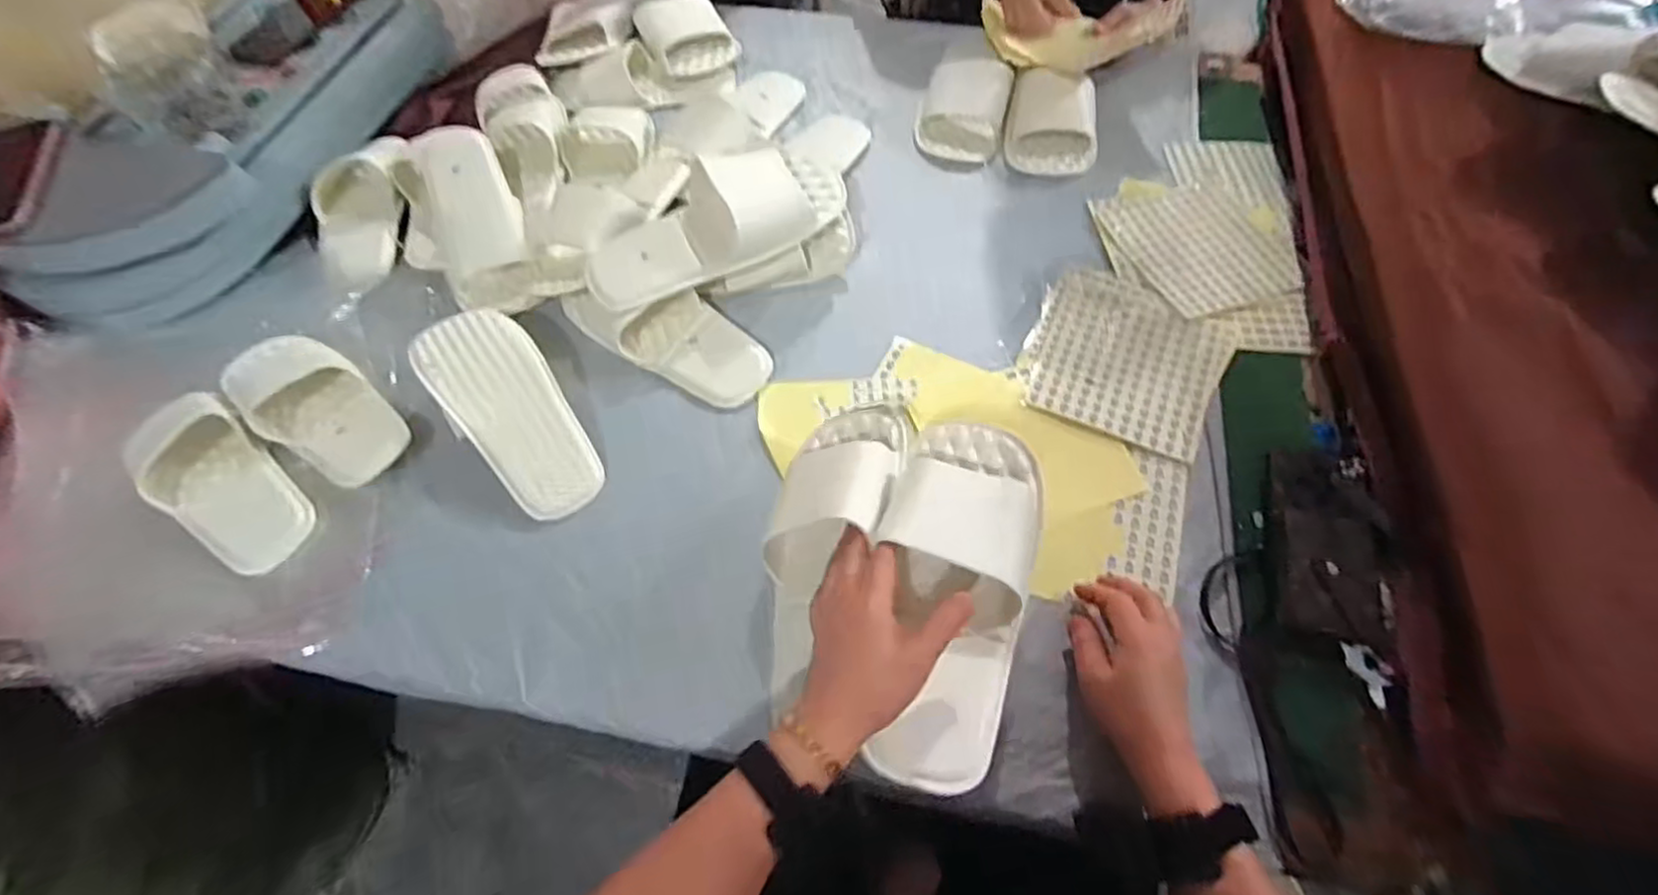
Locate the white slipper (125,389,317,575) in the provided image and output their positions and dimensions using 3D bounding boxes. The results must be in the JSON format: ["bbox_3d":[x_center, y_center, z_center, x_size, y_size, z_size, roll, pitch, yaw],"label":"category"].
[{"bbox_3d":[-0.553,0.031,0.639,0.220,0.057,0.098,38,69,20],"label":"white slipper"}]

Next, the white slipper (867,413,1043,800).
[{"bbox_3d":[0.090,0.100,0.509,0.107,0.056,0.265,8,64,6],"label":"white slipper"}]

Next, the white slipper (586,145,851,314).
[{"bbox_3d":[-0.110,-0.224,0.692,0.267,0.068,0.097,-22,62,-11],"label":"white slipper"}]

